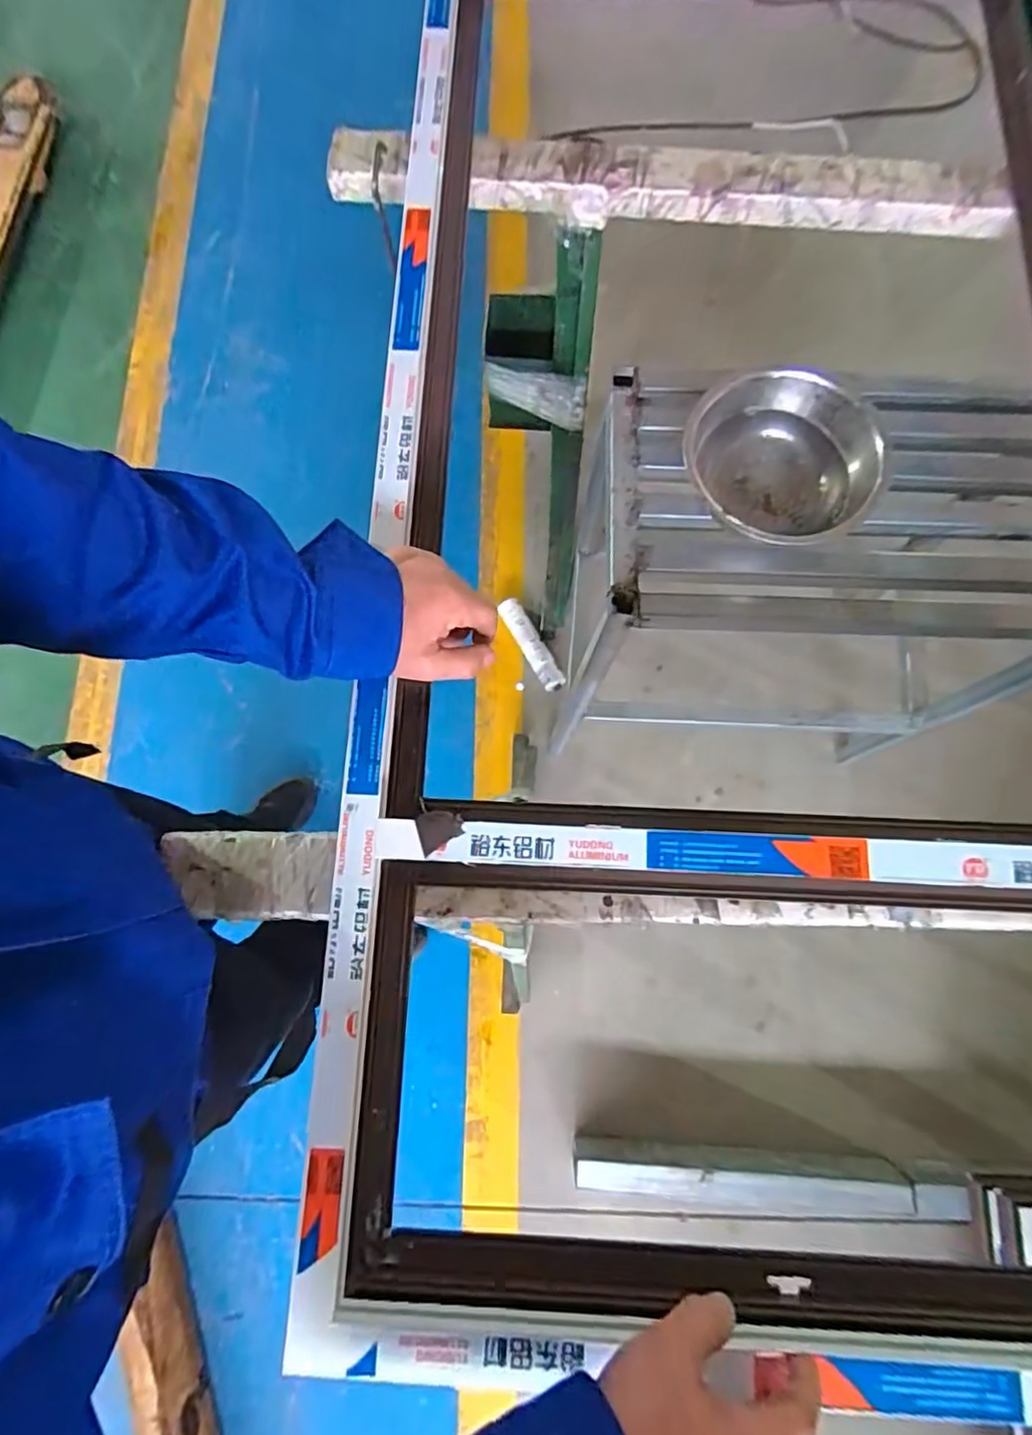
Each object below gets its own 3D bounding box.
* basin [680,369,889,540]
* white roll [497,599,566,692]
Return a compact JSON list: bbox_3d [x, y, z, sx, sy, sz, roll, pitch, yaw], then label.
[{"bbox_3d":[0.266,-0.262,0.655,0.180,0.072,0.181,0,77,1],"label":"basin"},{"bbox_3d":[0.032,-0.155,1.351,0.049,0.062,0.222,-29,78,-5],"label":"white roll"}]

